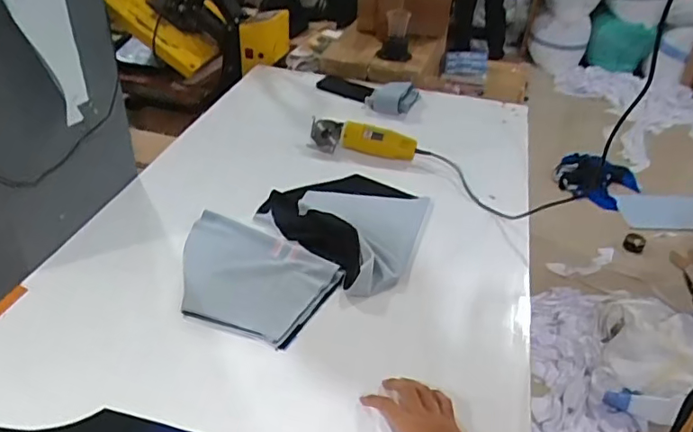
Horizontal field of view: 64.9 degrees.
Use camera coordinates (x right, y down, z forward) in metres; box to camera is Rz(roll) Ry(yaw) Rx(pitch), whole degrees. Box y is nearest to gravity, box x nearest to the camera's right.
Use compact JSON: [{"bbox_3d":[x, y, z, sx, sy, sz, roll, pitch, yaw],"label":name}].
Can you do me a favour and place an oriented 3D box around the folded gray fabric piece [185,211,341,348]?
[{"bbox_3d":[-0.172,0.087,0.900,0.302,0.022,0.243,15,37,15],"label":"folded gray fabric piece"}]

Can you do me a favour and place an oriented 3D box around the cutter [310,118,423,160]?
[{"bbox_3d":[0.039,-0.175,1.246,0.255,0.078,0.066,19,39,20],"label":"cutter"}]

